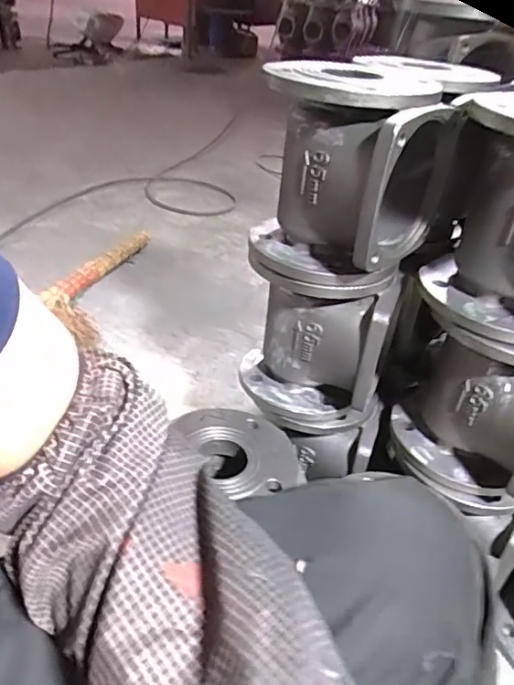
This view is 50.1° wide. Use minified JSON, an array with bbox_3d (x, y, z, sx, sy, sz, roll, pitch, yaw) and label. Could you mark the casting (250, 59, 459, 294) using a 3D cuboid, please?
[{"bbox_3d":[0.099,-0.172,0.589,0.183,0.198,0.179,17,36,15],"label":"casting"}]

